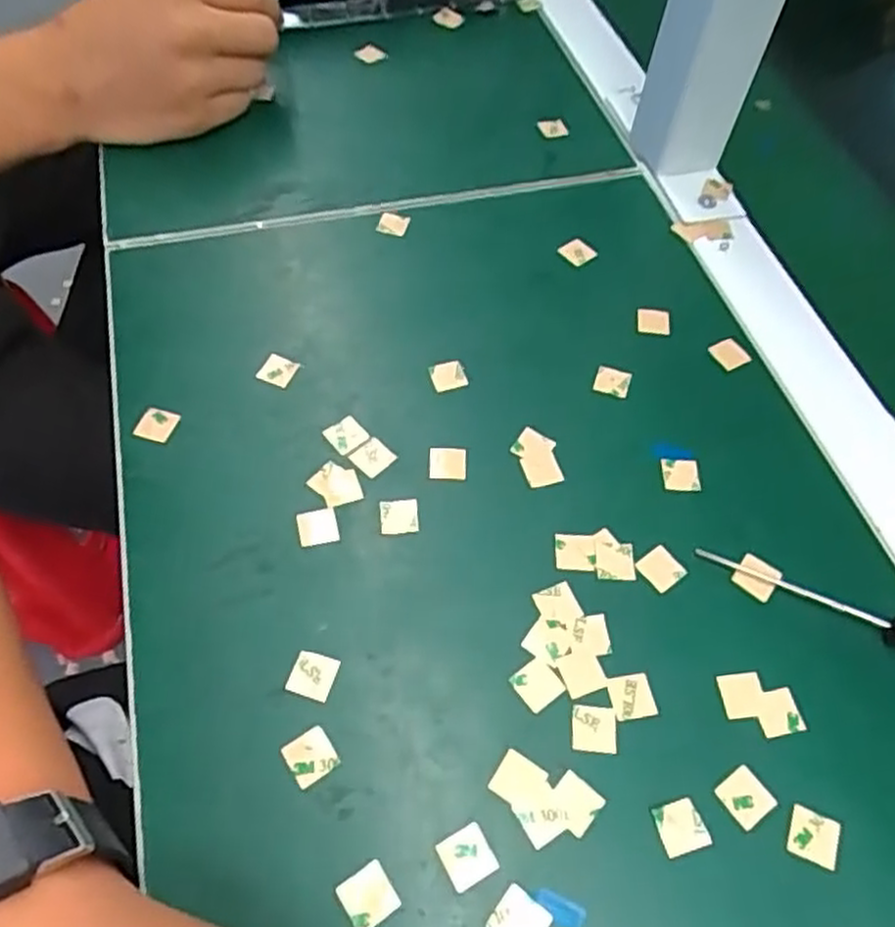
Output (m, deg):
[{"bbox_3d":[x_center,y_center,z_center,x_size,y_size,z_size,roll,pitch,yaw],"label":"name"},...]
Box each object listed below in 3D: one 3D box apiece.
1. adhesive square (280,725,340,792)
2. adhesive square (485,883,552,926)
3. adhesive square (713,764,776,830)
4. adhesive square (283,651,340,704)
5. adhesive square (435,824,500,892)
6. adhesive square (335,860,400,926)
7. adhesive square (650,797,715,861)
[{"bbox_3d":[-0.047,0.100,0.256,0.016,0.004,0.015,-31,68,-19],"label":"adhesive square"},{"bbox_3d":[0.022,0.141,0.232,0.016,0.004,0.015,35,63,19],"label":"adhesive square"},{"bbox_3d":[0.101,0.113,0.255,0.015,0.004,0.016,-33,68,-18],"label":"adhesive square"},{"bbox_3d":[-0.049,0.076,0.270,0.016,0.004,0.016,15,58,7],"label":"adhesive square"},{"bbox_3d":[0.007,0.126,0.240,0.016,0.004,0.016,-25,62,-17],"label":"adhesive square"},{"bbox_3d":[-0.025,0.134,0.233,0.015,0.004,0.015,-29,63,-19],"label":"adhesive square"},{"bbox_3d":[0.077,0.120,0.248,0.016,0.004,0.016,-13,68,-9],"label":"adhesive square"}]

